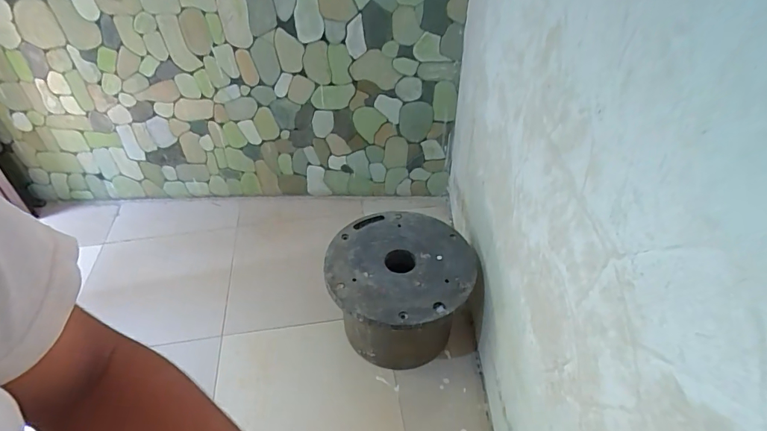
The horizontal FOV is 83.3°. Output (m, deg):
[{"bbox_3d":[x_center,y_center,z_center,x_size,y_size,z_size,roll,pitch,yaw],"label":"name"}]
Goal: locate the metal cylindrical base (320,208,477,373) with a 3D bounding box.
[{"bbox_3d":[0.056,0.273,1.514,0.463,0.358,0.464,0,41,0],"label":"metal cylindrical base"}]

